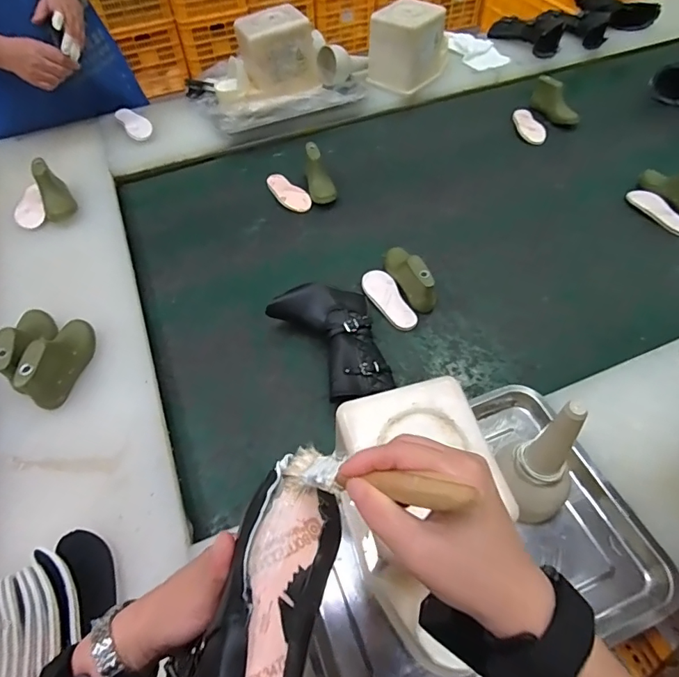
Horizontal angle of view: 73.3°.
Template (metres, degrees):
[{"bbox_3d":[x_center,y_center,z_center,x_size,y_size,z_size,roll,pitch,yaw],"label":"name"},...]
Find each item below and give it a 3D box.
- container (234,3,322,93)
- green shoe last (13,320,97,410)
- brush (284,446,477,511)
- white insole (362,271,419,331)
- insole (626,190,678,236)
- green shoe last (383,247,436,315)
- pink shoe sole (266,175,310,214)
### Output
[{"bbox_3d":[-0.145,-0.679,1.081,0.178,0.140,0.116,-19,56,-11],"label":"container"},{"bbox_3d":[-0.407,0.024,0.666,0.046,0.074,0.151,0,52,2],"label":"green shoe last"},{"bbox_3d":[0.015,0.079,0.261,0.137,0.013,0.026,-9,37,50],"label":"brush"},{"bbox_3d":[0.084,-0.071,0.808,0.059,0.013,0.145,-19,54,-13],"label":"white insole"},{"bbox_3d":[0.652,-0.257,0.926,0.050,0.008,0.147,-30,57,1],"label":"insole"},{"bbox_3d":[0.126,-0.108,0.798,0.048,0.065,0.129,-20,54,-13],"label":"green shoe last"},{"bbox_3d":[-0.114,-0.323,1.010,0.062,0.016,0.140,-28,56,-19],"label":"pink shoe sole"}]

